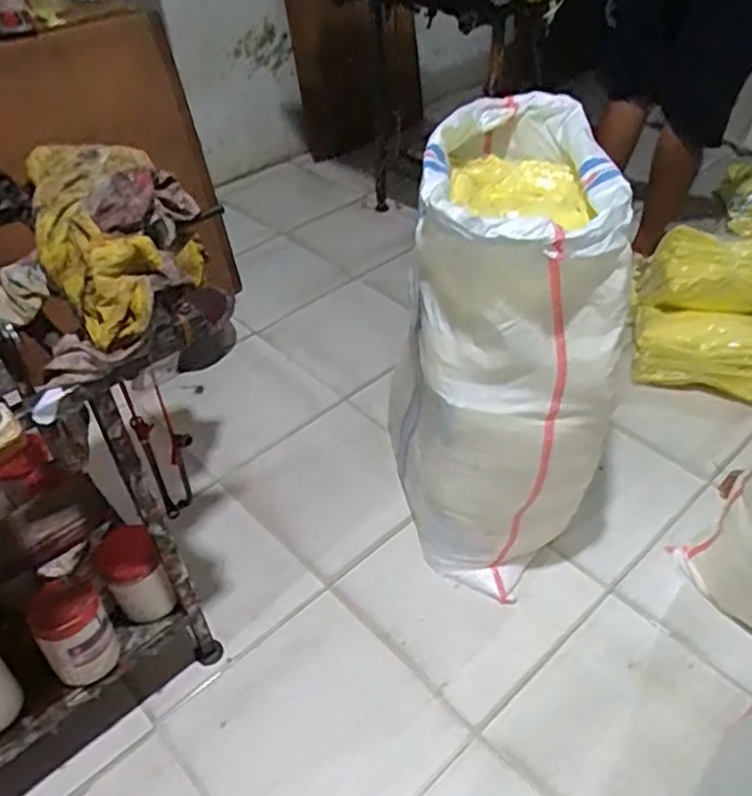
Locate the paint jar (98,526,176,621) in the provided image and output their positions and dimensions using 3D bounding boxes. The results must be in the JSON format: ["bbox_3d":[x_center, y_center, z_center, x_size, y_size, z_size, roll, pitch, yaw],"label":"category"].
[{"bbox_3d":[-0.398,0.296,1.186,0.088,0.147,0.095,-1,45,1],"label":"paint jar"}]

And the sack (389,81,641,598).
[{"bbox_3d":[0.219,-0.106,1.398,0.365,0.780,0.638,0,45,1],"label":"sack"}]

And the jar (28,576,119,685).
[{"bbox_3d":[-0.473,0.362,1.116,0.102,0.153,0.112,-1,45,1],"label":"jar"}]

